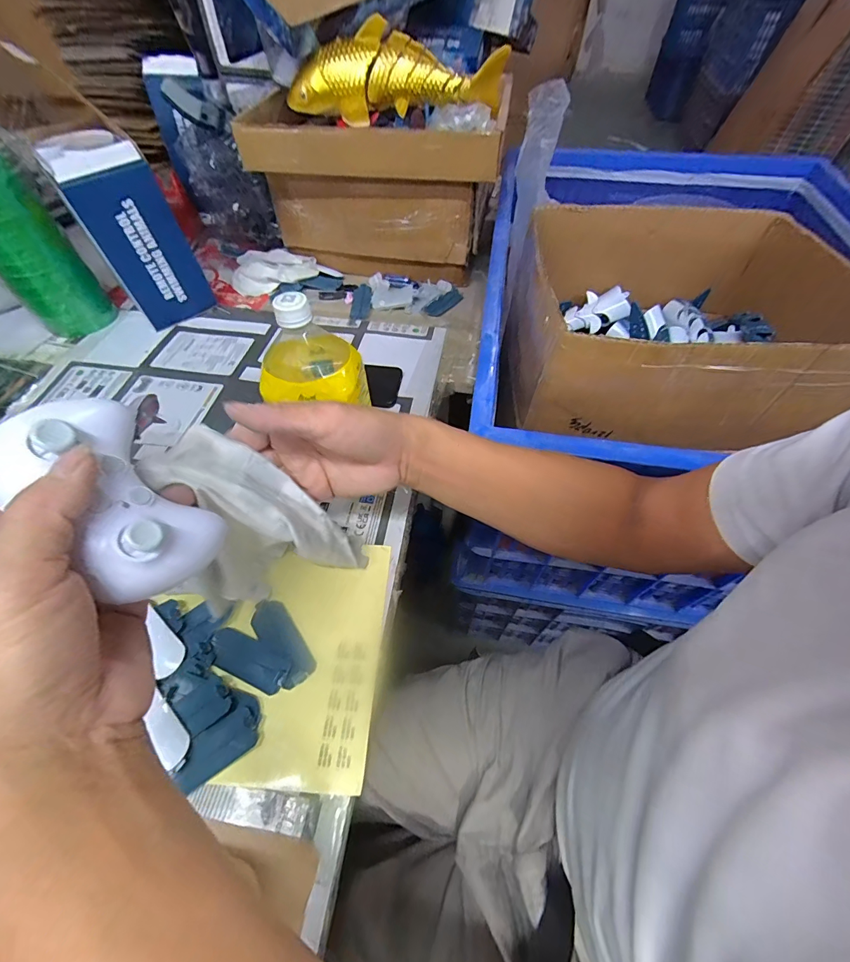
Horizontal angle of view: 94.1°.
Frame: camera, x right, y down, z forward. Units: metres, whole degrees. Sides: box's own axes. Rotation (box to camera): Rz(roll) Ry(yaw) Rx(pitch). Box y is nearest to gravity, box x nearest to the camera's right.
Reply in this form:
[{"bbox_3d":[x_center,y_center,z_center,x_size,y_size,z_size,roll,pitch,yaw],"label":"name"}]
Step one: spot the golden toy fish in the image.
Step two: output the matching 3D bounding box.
[{"bbox_3d":[-0.038,-0.561,0.546,0.300,0.087,0.048,-4,55,-2],"label":"golden toy fish"}]

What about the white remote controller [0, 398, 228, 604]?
[{"bbox_3d":[-0.158,0.006,0.204,0.046,0.111,0.069,-19,18,31],"label":"white remote controller"}]

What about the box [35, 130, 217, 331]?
[{"bbox_3d":[-0.440,-0.371,0.604,0.106,0.220,0.140,-36,63,-22],"label":"box"}]

